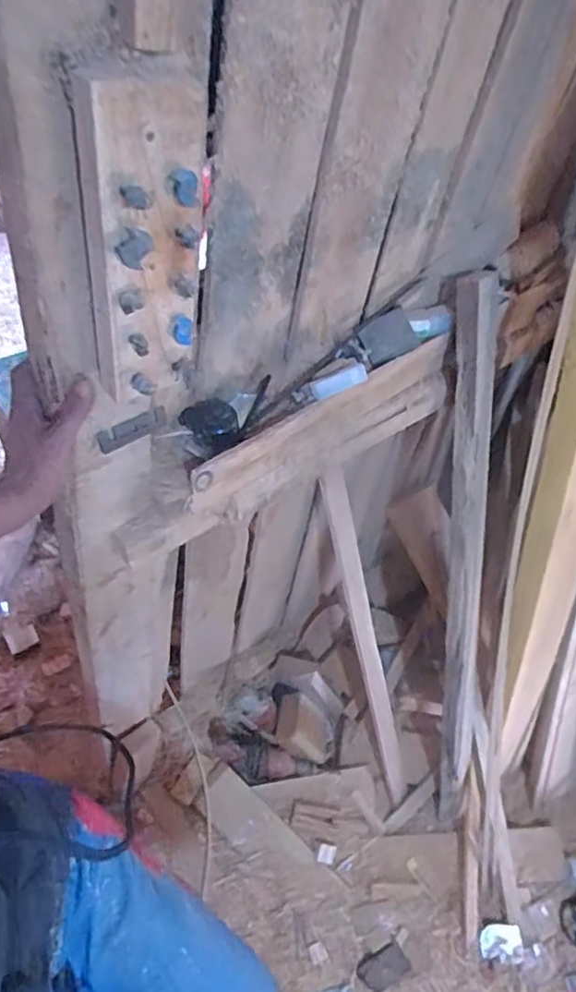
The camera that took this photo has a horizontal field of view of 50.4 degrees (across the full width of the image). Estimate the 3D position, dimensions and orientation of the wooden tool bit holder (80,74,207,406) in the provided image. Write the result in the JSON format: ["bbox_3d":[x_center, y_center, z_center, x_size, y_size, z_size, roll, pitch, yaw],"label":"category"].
[{"bbox_3d":[-0.115,-0.194,0.503,0.094,0.259,0.062,-10,53,-13],"label":"wooden tool bit holder"}]

